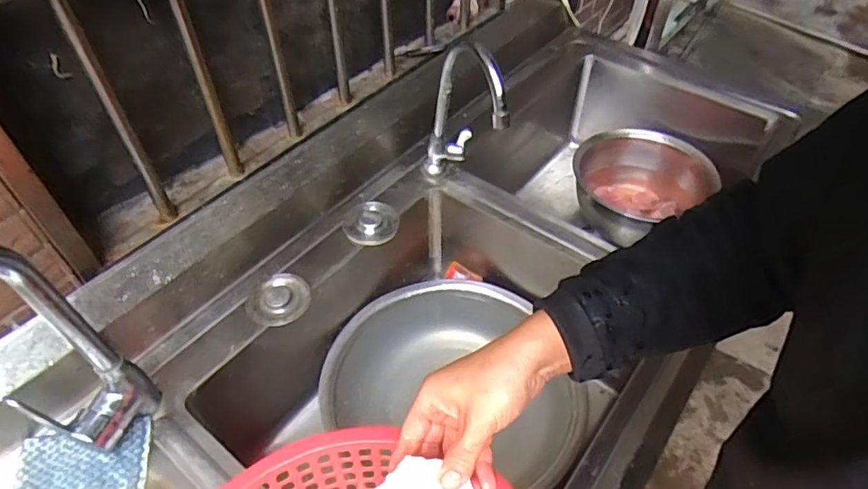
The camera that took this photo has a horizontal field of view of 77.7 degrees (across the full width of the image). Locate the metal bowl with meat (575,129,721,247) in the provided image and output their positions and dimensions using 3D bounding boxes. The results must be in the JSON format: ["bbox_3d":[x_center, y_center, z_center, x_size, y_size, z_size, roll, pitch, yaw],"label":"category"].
[{"bbox_3d":[0.446,-0.133,1.146,0.236,0.142,0.221,0,48,0],"label":"metal bowl with meat"}]

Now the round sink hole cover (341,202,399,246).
[{"bbox_3d":[-0.097,-0.034,0.832,0.084,0.019,0.073,-9,49,-8],"label":"round sink hole cover"}]

